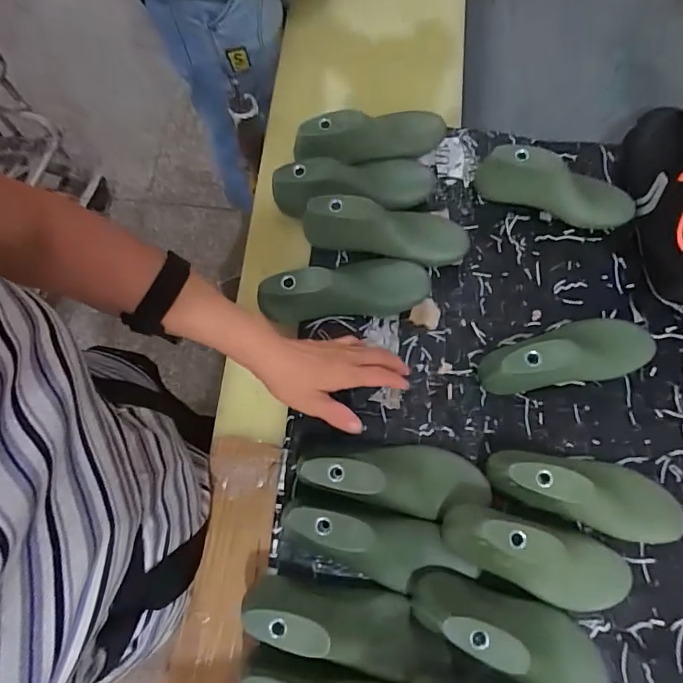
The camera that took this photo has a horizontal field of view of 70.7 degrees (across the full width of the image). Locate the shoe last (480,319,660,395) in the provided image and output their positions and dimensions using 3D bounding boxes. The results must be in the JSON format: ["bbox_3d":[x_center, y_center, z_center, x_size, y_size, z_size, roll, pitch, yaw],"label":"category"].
[{"bbox_3d":[0.255,0.006,0.519,0.201,0.077,0.070,-8,73,-3],"label":"shoe last"}]

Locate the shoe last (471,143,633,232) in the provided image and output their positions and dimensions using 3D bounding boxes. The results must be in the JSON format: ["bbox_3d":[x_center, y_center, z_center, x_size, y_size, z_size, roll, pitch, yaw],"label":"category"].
[{"bbox_3d":[0.260,-0.185,0.588,0.199,0.076,0.059,15,73,-10],"label":"shoe last"}]

